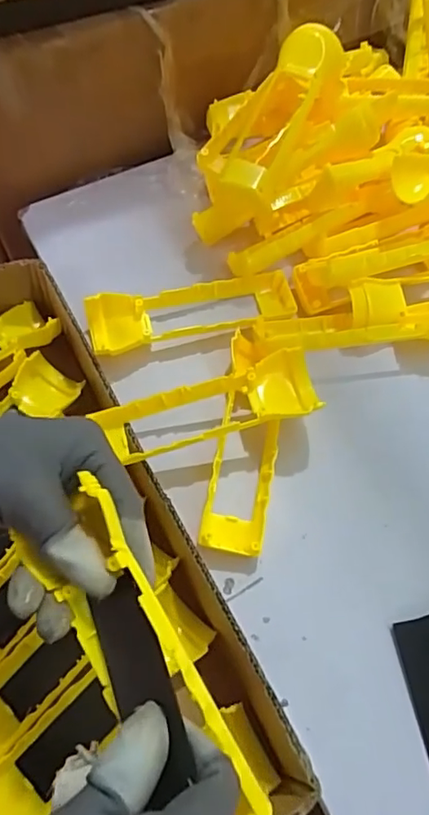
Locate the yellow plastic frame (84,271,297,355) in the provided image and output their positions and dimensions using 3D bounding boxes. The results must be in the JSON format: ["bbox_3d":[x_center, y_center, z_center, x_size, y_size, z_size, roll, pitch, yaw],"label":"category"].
[{"bbox_3d":[-0.016,-0.072,0.435,0.163,0.032,0.047,-11,66,-8],"label":"yellow plastic frame"}]

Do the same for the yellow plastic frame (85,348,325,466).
[{"bbox_3d":[-0.006,0.003,0.382,0.150,0.041,0.048,-11,66,-8],"label":"yellow plastic frame"}]

